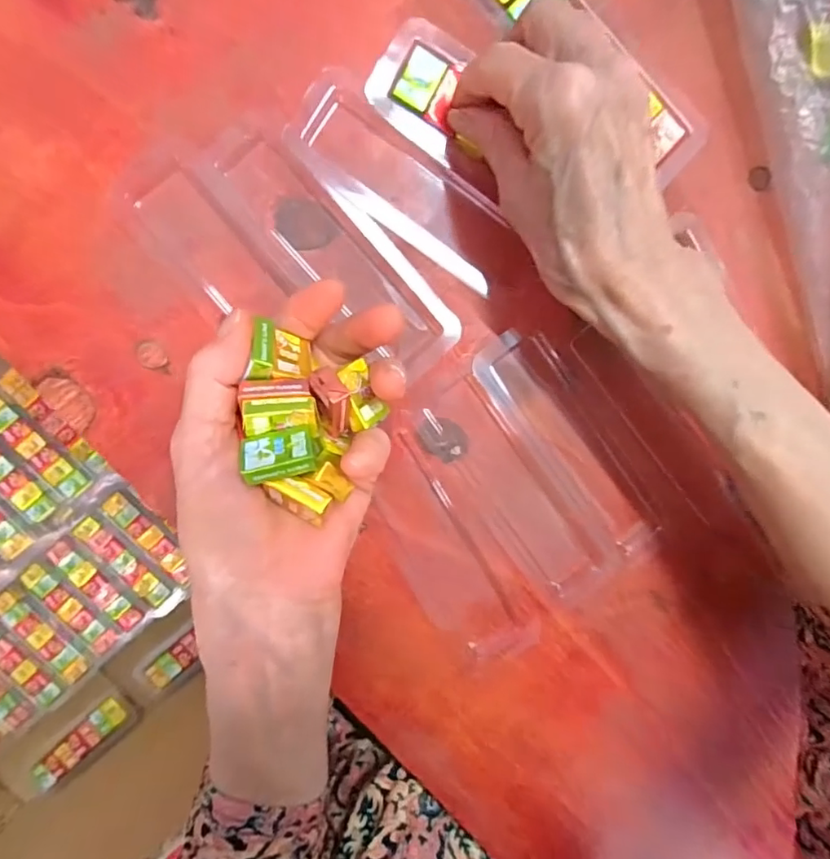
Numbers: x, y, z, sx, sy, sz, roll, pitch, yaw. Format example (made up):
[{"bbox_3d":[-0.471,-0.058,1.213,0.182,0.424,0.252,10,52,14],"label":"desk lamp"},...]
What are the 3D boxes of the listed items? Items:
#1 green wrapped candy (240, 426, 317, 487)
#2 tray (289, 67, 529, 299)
[{"bbox_3d":[-0.047,0.008,0.191,0.024,0.006,0.018,-16,57,-4],"label":"green wrapped candy"},{"bbox_3d":[-0.003,-0.113,0.261,0.124,0.008,0.040,40,90,-8],"label":"tray"}]

